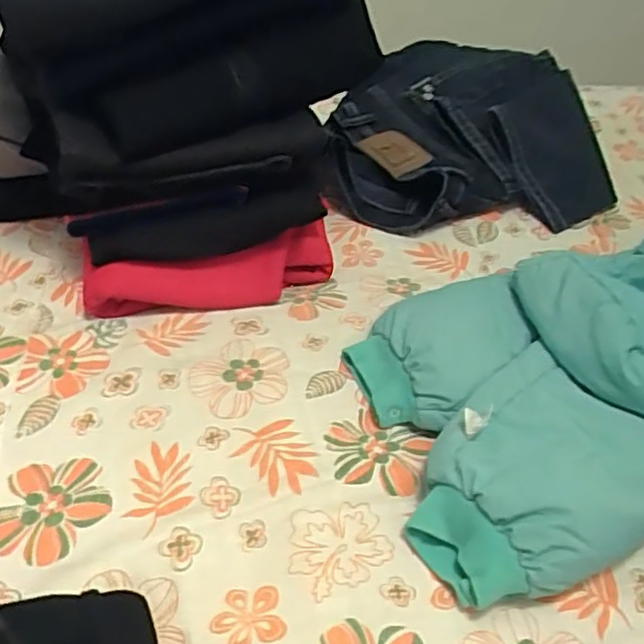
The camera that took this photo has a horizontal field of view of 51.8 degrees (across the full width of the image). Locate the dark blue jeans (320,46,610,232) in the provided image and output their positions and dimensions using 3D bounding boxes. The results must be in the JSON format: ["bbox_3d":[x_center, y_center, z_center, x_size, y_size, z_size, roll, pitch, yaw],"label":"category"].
[{"bbox_3d":[0.169,-0.235,0.824,0.337,0.114,0.272,-5,47,-11],"label":"dark blue jeans"}]

